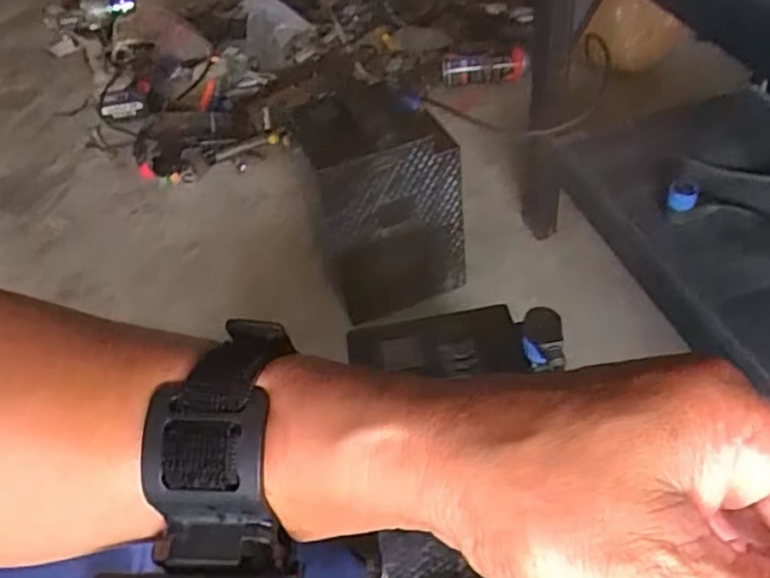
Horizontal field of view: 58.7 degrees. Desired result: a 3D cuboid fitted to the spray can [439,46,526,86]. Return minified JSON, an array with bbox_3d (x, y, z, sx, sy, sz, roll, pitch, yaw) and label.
[{"bbox_3d":[0.204,-0.463,1.415,0.172,0.070,0.061,-1,44,7],"label":"spray can"}]

